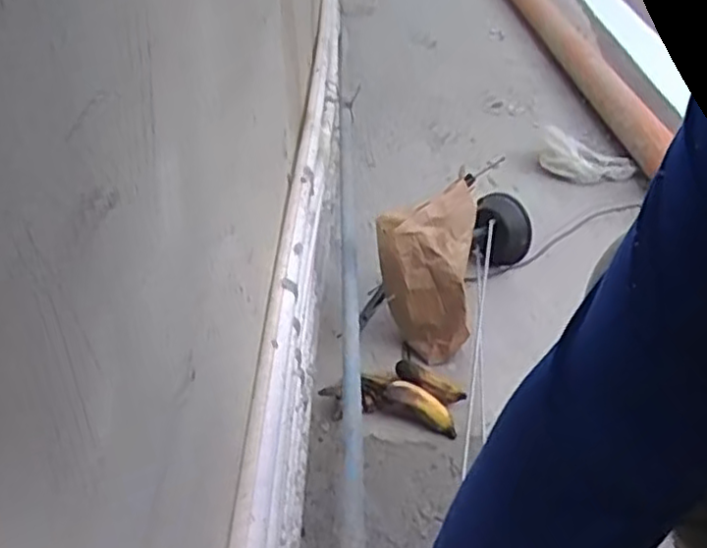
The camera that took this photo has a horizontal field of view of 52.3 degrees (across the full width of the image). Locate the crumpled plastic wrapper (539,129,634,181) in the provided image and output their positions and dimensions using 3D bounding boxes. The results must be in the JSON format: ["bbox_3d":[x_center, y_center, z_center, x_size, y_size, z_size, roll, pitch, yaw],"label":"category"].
[{"bbox_3d":[0.487,-0.241,1.495,0.191,0.045,0.117,11,38,16],"label":"crumpled plastic wrapper"}]

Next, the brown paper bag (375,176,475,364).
[{"bbox_3d":[0.094,-0.003,0.979,0.127,0.210,0.115,2,37,3],"label":"brown paper bag"}]

